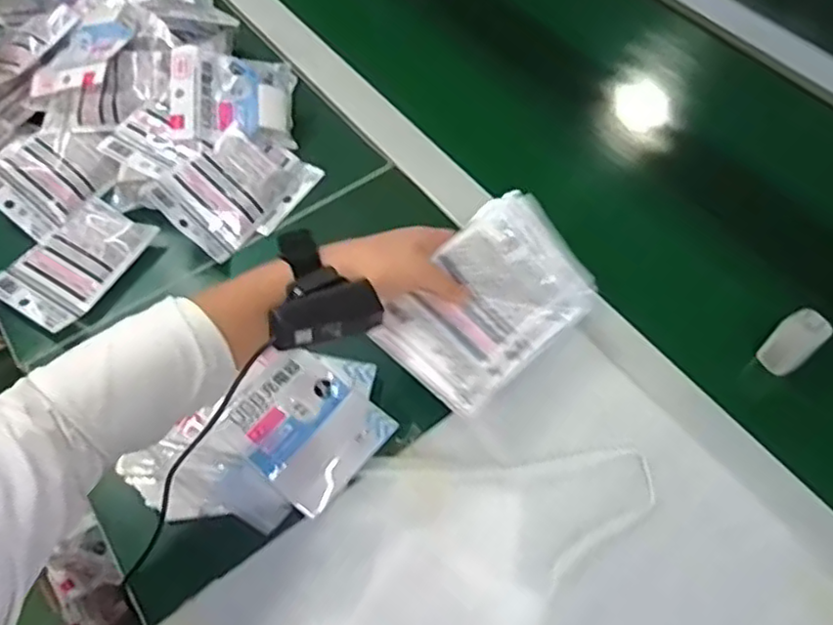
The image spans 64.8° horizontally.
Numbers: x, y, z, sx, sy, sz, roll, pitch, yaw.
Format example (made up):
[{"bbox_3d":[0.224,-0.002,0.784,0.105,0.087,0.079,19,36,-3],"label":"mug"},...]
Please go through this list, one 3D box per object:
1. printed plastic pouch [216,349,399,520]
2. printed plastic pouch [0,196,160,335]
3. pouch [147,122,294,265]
[{"bbox_3d":[-0.087,0.090,0.520,0.112,0.019,0.095,35,65,21],"label":"printed plastic pouch"},{"bbox_3d":[-0.322,-0.052,0.612,0.091,0.026,0.129,25,61,16],"label":"printed plastic pouch"},{"bbox_3d":[-0.187,-0.119,0.645,0.093,0.019,0.119,44,66,-8],"label":"pouch"}]

